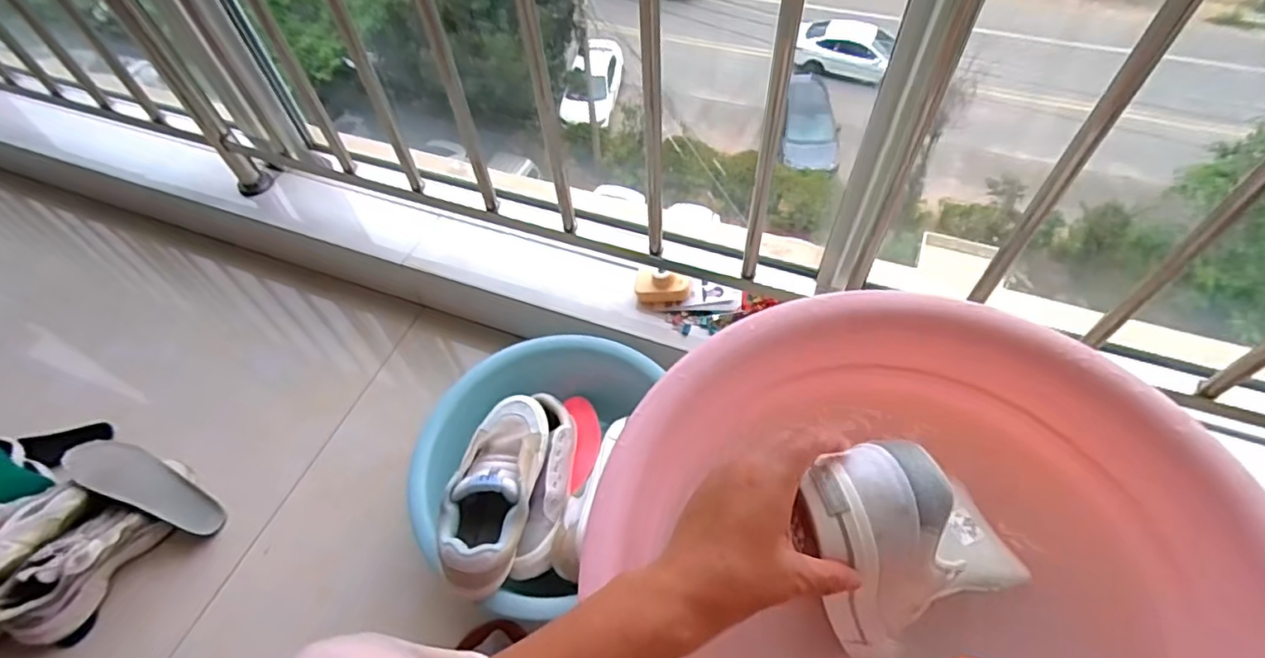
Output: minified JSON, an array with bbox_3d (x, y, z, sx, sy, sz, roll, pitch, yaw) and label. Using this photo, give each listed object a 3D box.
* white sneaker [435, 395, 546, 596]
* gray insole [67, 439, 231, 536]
[{"bbox_3d":[-0.162,0.190,0.723,0.094,0.085,0.250,2,41,5],"label":"white sneaker"},{"bbox_3d":[-0.678,0.219,0.847,0.220,0.028,0.068,27,59,1],"label":"gray insole"}]

